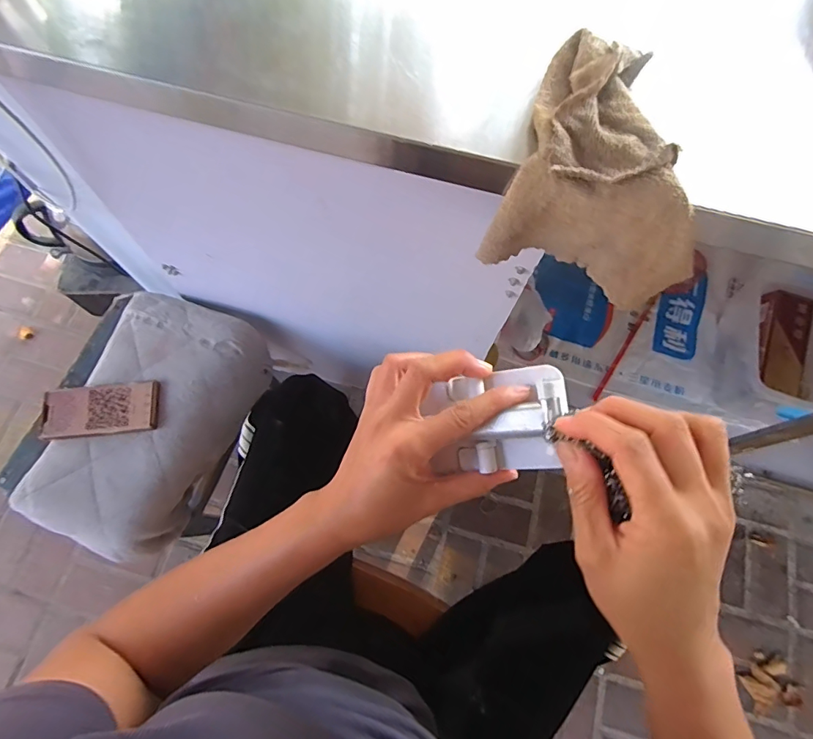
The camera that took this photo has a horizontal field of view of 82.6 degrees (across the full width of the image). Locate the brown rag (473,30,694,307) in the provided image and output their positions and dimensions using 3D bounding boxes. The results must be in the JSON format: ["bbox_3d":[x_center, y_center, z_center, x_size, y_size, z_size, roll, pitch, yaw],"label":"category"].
[{"bbox_3d":[0.156,-0.153,0.365,0.153,0.107,0.146,15,72,3],"label":"brown rag"}]

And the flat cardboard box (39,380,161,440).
[{"bbox_3d":[-0.453,0.060,0.685,0.162,0.016,0.076,-5,72,-3],"label":"flat cardboard box"}]

